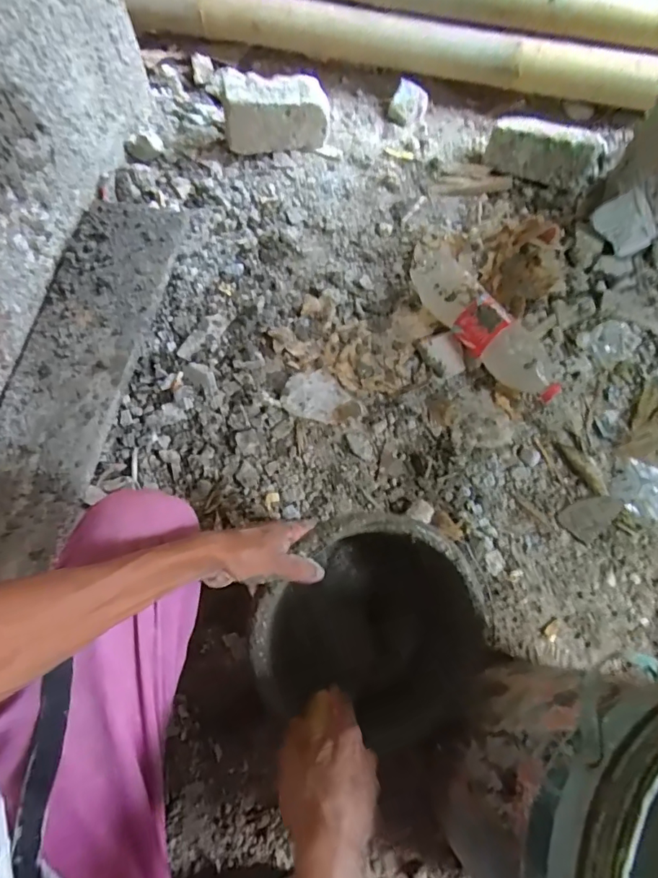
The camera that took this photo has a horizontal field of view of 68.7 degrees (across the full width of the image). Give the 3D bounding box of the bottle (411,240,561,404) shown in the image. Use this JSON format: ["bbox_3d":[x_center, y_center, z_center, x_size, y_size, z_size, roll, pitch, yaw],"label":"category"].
[{"bbox_3d":[0.254,-0.209,0.819,0.123,0.086,0.361,-32,72,-12],"label":"bottle"}]

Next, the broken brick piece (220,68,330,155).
[{"bbox_3d":[-0.098,-0.624,0.925,0.199,0.117,0.084,-6,71,-5],"label":"broken brick piece"}]

